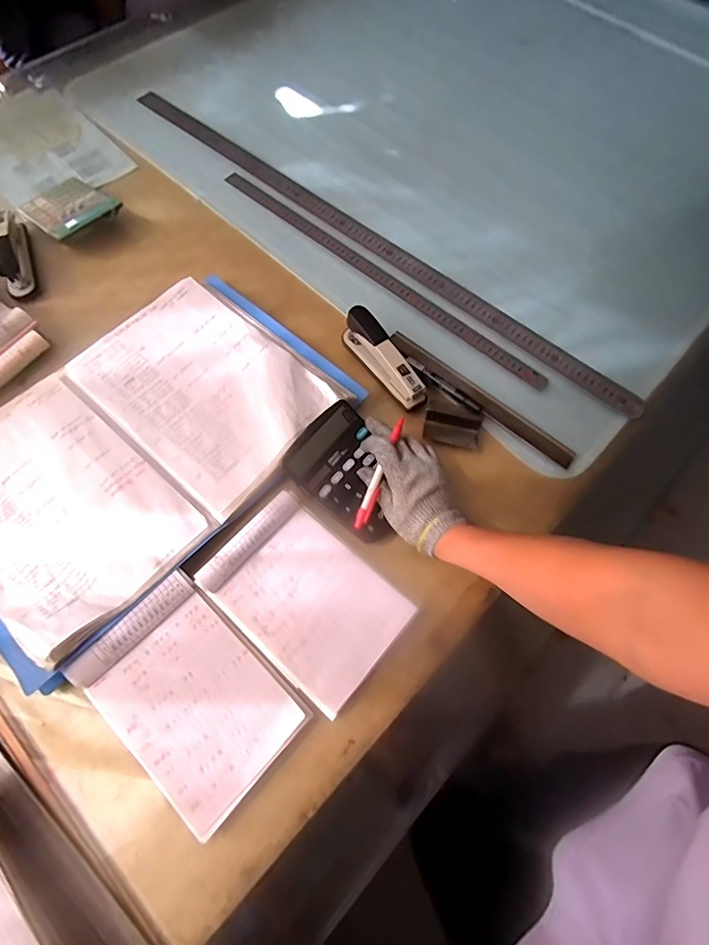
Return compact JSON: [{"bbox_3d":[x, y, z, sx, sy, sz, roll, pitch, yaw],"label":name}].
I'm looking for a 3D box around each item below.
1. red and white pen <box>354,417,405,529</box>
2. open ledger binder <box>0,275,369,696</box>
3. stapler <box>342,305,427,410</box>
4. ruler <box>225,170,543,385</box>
[{"bbox_3d":[0.029,-0.001,0.531,0.014,0.007,0.134,21,77,8],"label":"red and white pen"},{"bbox_3d":[-0.258,-0.040,0.584,0.314,0.039,0.487,41,71,15],"label":"open ledger binder"},{"bbox_3d":[0.037,-0.150,0.629,0.031,0.057,0.145,-36,72,-16],"label":"stapler"},{"bbox_3d":[0.025,-0.306,0.726,0.612,0.008,0.023,39,70,15],"label":"ruler"}]

